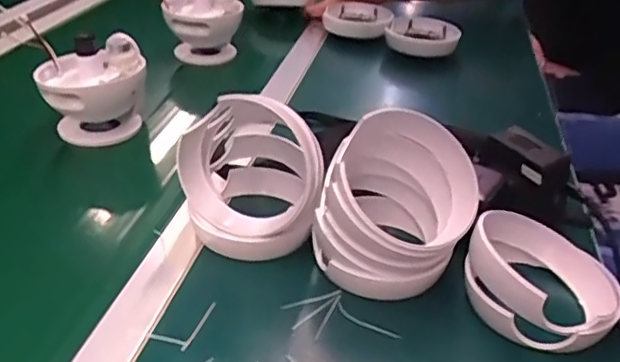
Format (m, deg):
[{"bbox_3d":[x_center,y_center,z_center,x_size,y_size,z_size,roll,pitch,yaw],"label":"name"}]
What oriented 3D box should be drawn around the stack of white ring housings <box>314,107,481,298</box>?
[{"bbox_3d":[0.069,0.021,0.495,0.117,0.113,0.120,15,33,20],"label":"stack of white ring housings"}]

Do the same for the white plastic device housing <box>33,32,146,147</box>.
[{"bbox_3d":[-0.244,-0.099,0.698,0.113,0.105,0.091,-9,33,-19],"label":"white plastic device housing"}]

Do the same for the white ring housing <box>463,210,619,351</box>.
[{"bbox_3d":[0.181,0.071,0.476,0.109,0.069,0.112,2,31,-1],"label":"white ring housing"}]

